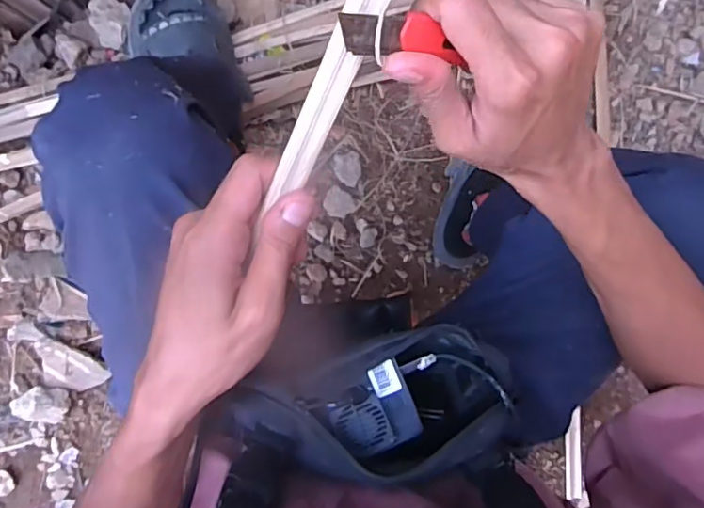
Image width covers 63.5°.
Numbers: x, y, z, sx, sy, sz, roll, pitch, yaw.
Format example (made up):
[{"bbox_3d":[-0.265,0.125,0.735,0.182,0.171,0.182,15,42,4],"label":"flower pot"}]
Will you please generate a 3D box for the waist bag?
[{"bbox_3d":[0.019,0.118,0.455,0.203,0.130,0.086,-6,99,0],"label":"waist bag"}]

